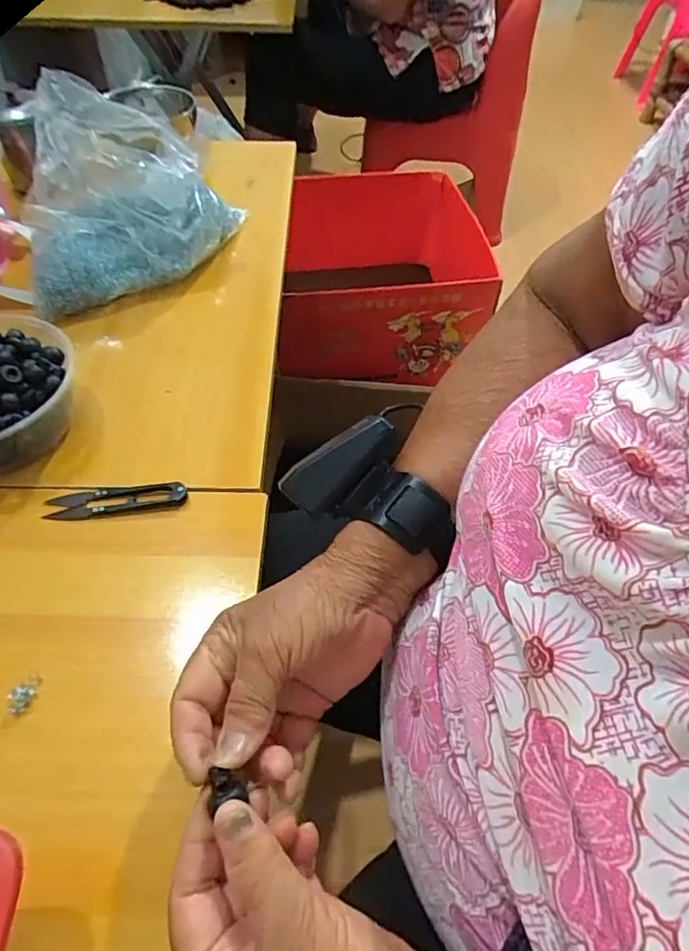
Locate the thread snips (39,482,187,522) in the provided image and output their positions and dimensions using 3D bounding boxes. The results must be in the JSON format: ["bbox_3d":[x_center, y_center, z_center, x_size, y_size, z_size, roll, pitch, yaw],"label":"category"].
[{"bbox_3d":[-0.170,0.017,0.416,0.101,0.010,0.024,-8,53,-7],"label":"thread snips"}]

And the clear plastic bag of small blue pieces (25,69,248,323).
[{"bbox_3d":[-0.207,-0.269,0.533,0.199,0.135,0.158,-9,53,-8],"label":"clear plastic bag of small blue pieces"}]

